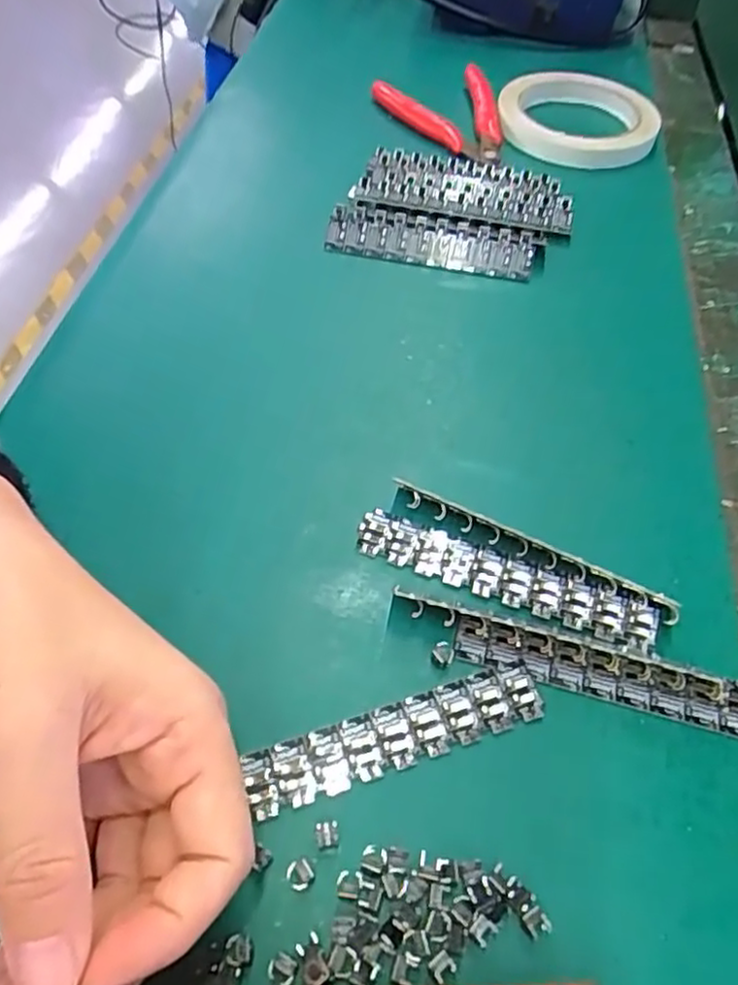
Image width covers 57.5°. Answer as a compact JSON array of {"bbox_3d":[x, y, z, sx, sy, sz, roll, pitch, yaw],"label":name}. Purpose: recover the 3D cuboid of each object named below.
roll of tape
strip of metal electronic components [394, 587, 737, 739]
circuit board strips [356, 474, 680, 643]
[{"bbox_3d":[0.141,-0.254,0.450,0.101,0.014,0.115,23,56,12],"label":"roll of tape"},{"bbox_3d":[0.074,0.057,0.224,0.128,0.008,0.018,15,54,6],"label":"strip of metal electronic components"},{"bbox_3d":[0.052,0.026,0.242,0.109,0.013,0.029,24,56,12],"label":"circuit board strips"}]

